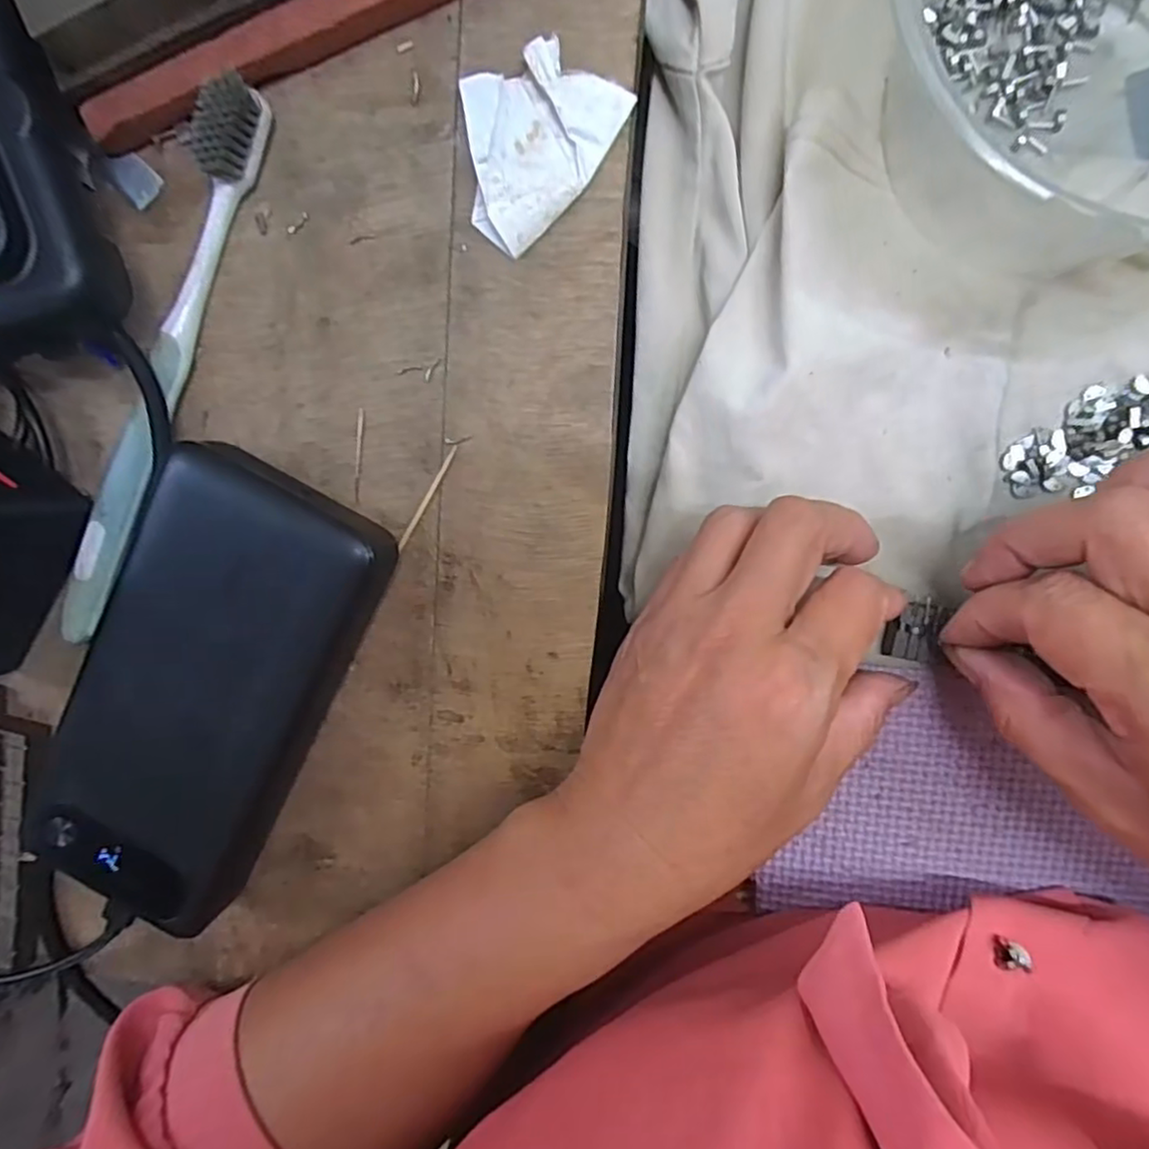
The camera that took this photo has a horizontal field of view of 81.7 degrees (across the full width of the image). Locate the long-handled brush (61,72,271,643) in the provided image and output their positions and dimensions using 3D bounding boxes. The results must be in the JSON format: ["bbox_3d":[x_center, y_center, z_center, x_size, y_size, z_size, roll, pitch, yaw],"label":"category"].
[{"bbox_3d":[-0.132,-0.059,0.203,0.017,0.021,0.179,23,101,3],"label":"long-handled brush"}]

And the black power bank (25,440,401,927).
[{"bbox_3d":[-0.121,0.040,0.211,0.072,0.025,0.153,28,101,2],"label":"black power bank"}]

